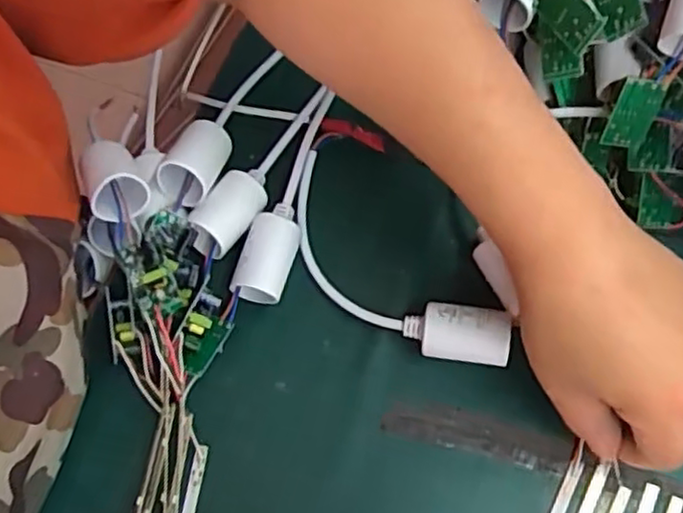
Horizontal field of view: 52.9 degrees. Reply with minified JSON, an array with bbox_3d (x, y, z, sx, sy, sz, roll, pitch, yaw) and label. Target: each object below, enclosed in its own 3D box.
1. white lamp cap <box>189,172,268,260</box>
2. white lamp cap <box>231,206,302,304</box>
[{"bbox_3d":[-0.061,-0.021,0.375,0.027,0.023,0.048,31,72,11],"label":"white lamp cap"},{"bbox_3d":[-0.038,-0.001,0.371,0.027,0.024,0.051,16,69,6],"label":"white lamp cap"}]

